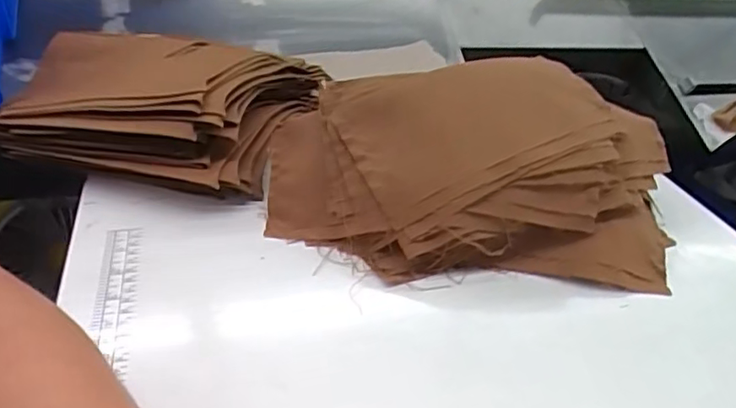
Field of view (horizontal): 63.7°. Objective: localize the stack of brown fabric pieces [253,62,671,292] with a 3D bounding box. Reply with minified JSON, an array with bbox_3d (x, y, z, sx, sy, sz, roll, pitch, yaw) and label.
[{"bbox_3d":[0.082,-0.029,0.468,0.316,0.123,0.149,5,33,-1],"label":"stack of brown fabric pieces"}]

